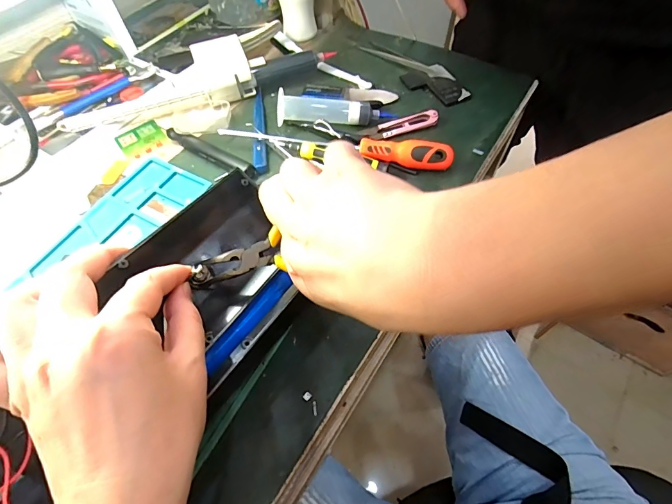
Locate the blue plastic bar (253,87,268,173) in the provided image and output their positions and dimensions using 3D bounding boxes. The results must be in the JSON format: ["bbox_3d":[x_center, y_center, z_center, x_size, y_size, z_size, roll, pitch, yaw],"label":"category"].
[{"bbox_3d":[-0.090,-0.148,0.438,0.014,0.009,0.148,-7,58,-2],"label":"blue plastic bar"}]

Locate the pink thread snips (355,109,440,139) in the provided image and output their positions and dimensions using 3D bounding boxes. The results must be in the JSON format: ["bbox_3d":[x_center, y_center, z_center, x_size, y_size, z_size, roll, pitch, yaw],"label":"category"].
[{"bbox_3d":[0.072,-0.149,0.429,0.092,0.011,0.027,-17,59,-8],"label":"pink thread snips"}]

